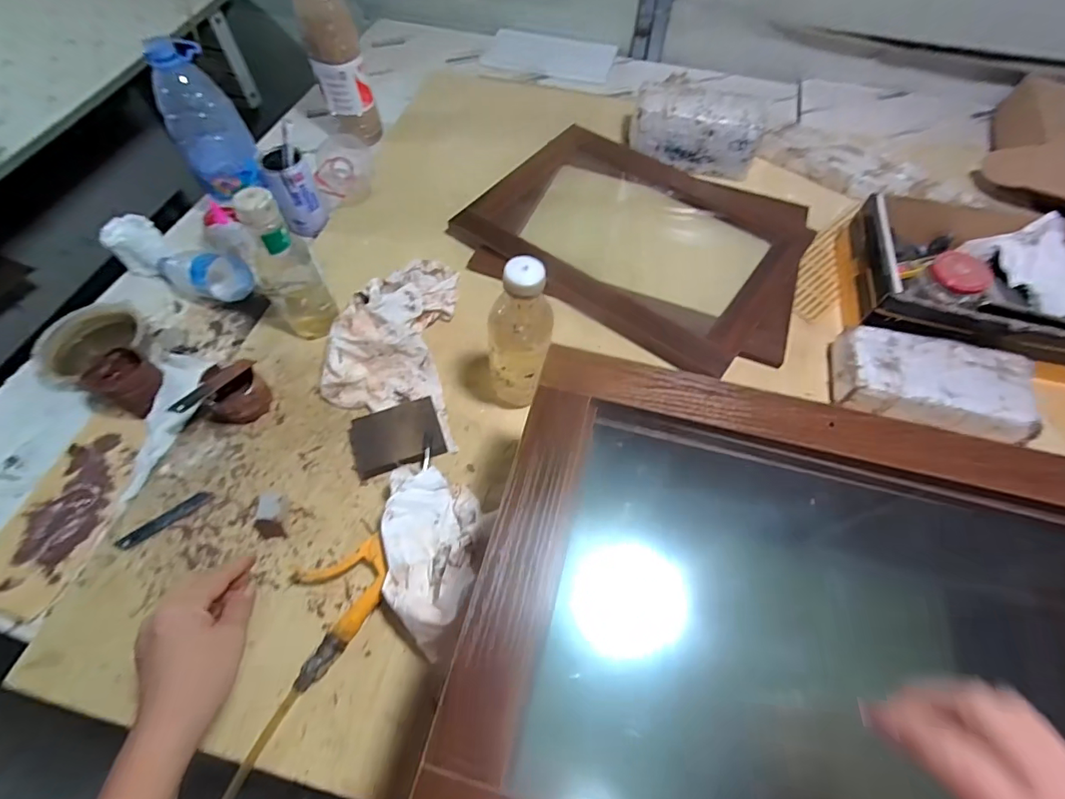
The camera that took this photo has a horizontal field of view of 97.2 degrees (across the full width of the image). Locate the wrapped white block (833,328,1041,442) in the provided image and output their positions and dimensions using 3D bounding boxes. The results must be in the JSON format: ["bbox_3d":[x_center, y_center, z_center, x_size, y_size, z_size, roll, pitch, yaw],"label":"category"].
[{"bbox_3d":[0.498,-0.016,0.597,0.213,0.071,0.112,14,61,8],"label":"wrapped white block"}]

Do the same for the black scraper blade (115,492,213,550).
[{"bbox_3d":[-0.408,0.132,0.521,0.096,0.005,0.016,-35,67,-20],"label":"black scraper blade"}]

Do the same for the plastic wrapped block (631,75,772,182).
[{"bbox_3d":[0.287,-0.477,0.836,0.213,0.113,0.100,11,61,5],"label":"plastic wrapped block"}]

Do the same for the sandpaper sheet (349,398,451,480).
[{"bbox_3d":[-0.159,0.045,0.556,0.106,0.033,0.077,-21,63,-13],"label":"sandpaper sheet"}]

